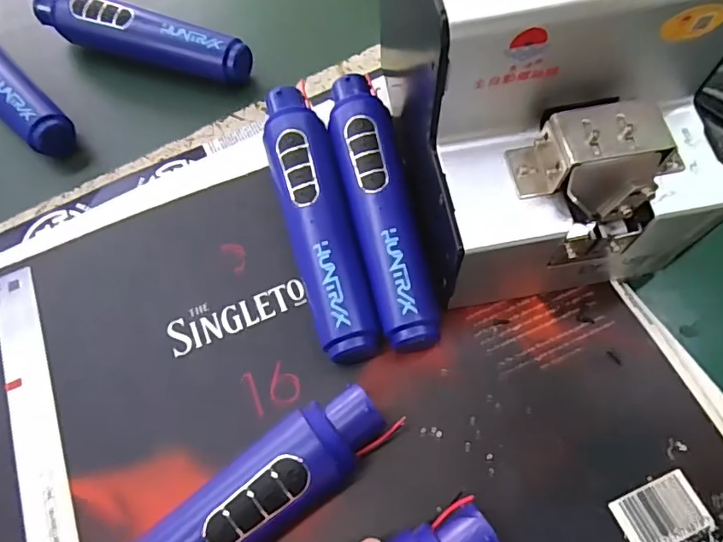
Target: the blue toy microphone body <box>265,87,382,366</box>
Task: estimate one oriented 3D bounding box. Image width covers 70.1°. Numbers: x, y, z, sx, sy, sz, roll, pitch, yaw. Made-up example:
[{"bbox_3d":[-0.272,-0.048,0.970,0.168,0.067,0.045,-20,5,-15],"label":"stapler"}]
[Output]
[{"bbox_3d":[-0.025,-0.031,0.301,0.034,0.046,0.172,-15,65,-3],"label":"blue toy microphone body"}]

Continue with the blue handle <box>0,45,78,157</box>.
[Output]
[{"bbox_3d":[-0.277,-0.148,0.382,0.040,0.035,0.178,-42,69,-14],"label":"blue handle"}]

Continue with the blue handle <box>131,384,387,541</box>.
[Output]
[{"bbox_3d":[-0.064,0.117,0.237,0.174,0.038,0.040,-34,67,-10],"label":"blue handle"}]

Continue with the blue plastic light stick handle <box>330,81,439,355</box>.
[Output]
[{"bbox_3d":[0.009,-0.039,0.301,0.037,0.039,0.177,-12,65,0],"label":"blue plastic light stick handle"}]

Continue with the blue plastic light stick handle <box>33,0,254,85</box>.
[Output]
[{"bbox_3d":[-0.165,-0.175,0.388,0.173,0.044,0.031,20,68,12],"label":"blue plastic light stick handle"}]

